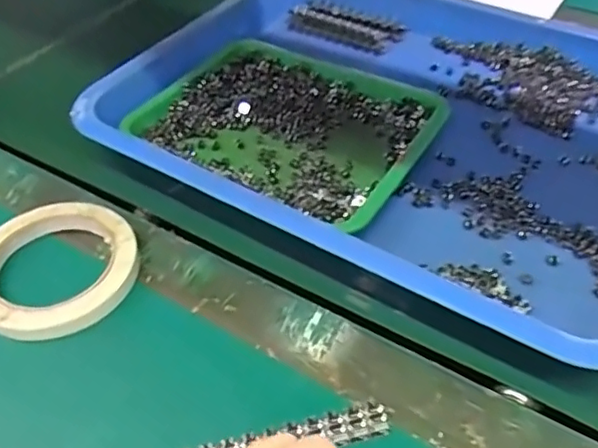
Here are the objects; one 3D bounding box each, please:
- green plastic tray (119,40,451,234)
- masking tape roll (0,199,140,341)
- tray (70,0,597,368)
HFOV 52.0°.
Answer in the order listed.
[{"bbox_3d":[-0.008,-0.079,0.483,0.213,0.023,0.156,27,52,26],"label":"green plastic tray"},{"bbox_3d":[-0.155,0.027,0.393,0.099,0.020,0.100,-1,45,1],"label":"masking tape roll"},{"bbox_3d":[0.089,-0.100,0.499,0.432,0.033,0.347,23,51,23],"label":"tray"}]

